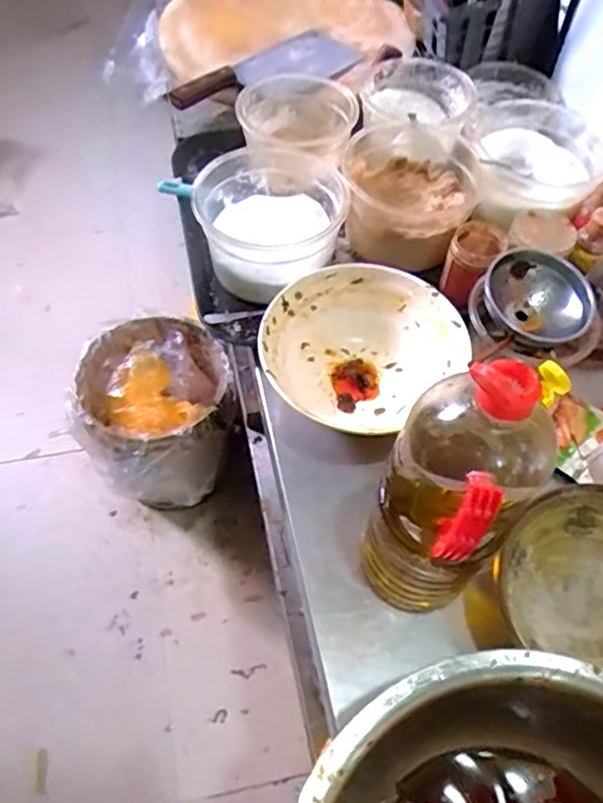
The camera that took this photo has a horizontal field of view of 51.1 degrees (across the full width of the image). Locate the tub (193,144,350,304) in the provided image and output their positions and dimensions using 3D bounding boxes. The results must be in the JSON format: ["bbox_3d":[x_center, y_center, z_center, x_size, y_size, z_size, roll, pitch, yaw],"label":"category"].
[{"bbox_3d":[-0.036,-0.227,0.769,0.170,0.087,0.175,1,58,-2],"label":"tub"}]

